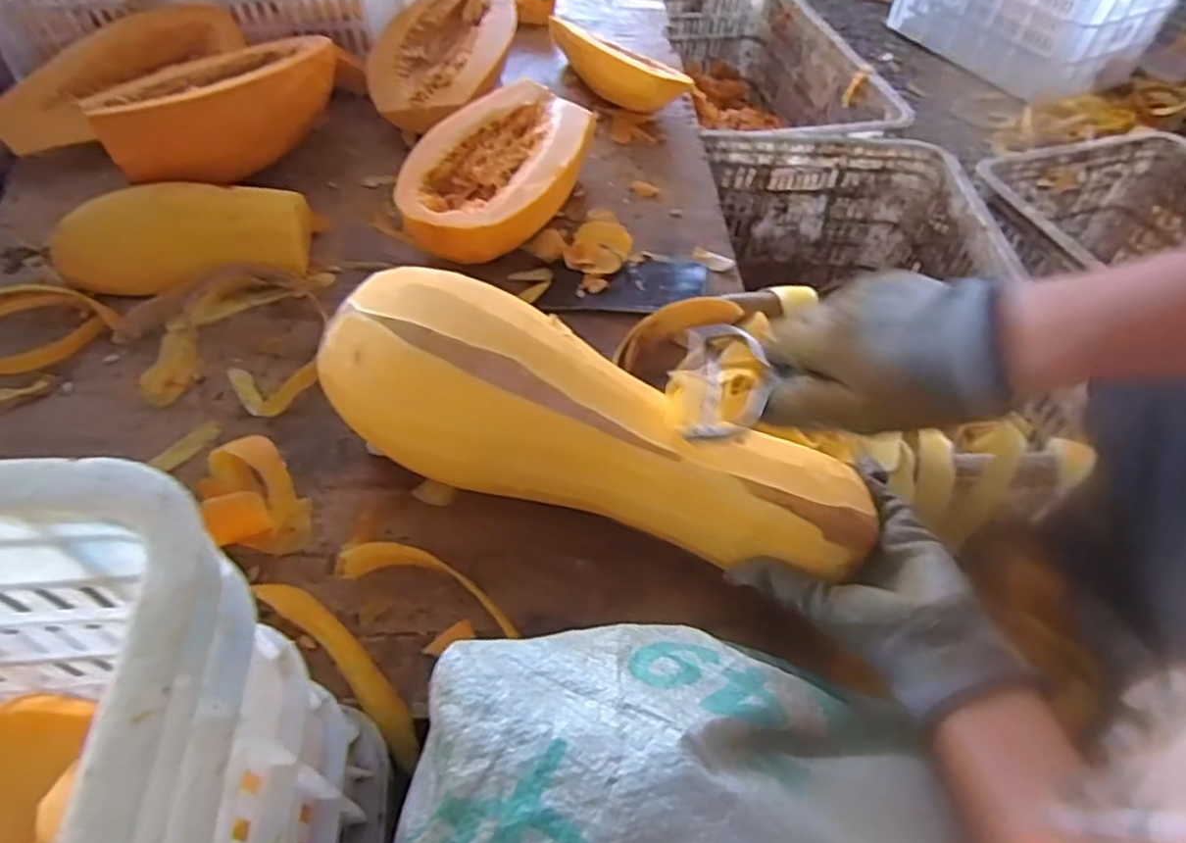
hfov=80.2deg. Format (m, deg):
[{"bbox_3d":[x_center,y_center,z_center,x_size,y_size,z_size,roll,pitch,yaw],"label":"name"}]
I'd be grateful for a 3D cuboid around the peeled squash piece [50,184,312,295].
[{"bbox_3d":[-0.387,-0.172,0.661,0.231,0.066,0.080,-9,54,-11],"label":"peeled squash piece"}]

